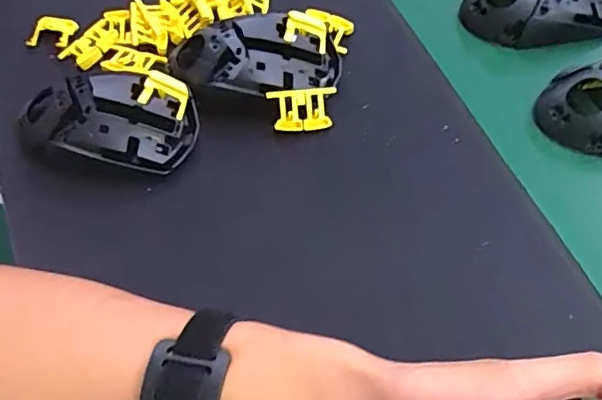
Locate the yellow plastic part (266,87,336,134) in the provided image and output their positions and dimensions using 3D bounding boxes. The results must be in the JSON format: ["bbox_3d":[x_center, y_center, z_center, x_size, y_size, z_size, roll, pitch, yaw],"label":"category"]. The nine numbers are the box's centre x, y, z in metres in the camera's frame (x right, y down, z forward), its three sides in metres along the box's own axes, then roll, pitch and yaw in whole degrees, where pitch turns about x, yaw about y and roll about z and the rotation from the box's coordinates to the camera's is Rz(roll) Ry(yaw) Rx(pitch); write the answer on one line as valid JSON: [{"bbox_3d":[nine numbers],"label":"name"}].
[{"bbox_3d":[0.002,-0.059,0.377,0.043,0.008,0.028,-10,98,-7],"label":"yellow plastic part"}]

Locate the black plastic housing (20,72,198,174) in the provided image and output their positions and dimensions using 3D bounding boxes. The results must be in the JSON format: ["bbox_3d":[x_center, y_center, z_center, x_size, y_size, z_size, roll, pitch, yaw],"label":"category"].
[{"bbox_3d":[-0.122,-0.051,0.368,0.106,0.026,0.055,7,63,3],"label":"black plastic housing"}]

